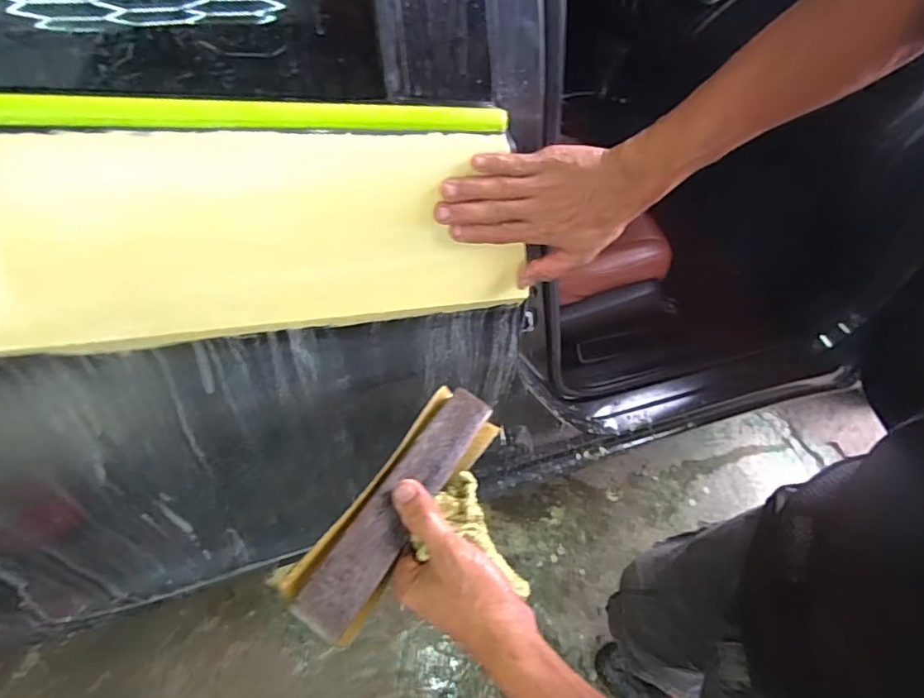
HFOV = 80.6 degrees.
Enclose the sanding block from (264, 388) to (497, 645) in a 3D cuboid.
[{"bbox_3d":[-0.047,0.114,0.434,0.061,0.031,0.232,25,42,17],"label":"sanding block"}]

